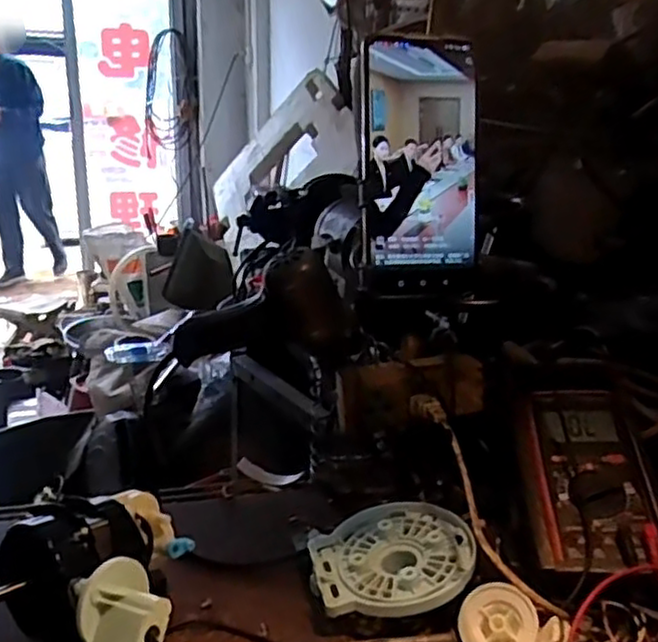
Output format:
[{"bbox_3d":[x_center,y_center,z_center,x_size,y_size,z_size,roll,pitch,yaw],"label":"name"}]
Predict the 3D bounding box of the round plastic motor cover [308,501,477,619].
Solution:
[{"bbox_3d":[0.050,0.181,0.548,0.121,0.012,0.115,-14,21,-7],"label":"round plastic motor cover"}]

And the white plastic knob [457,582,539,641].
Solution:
[{"bbox_3d":[0.118,0.211,0.491,0.053,0.007,0.051,-8,53,11],"label":"white plastic knob"}]

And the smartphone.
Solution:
[{"bbox_3d":[0.059,-0.100,0.445,0.076,0.156,0.007,-2,6,-12],"label":"smartphone"}]

